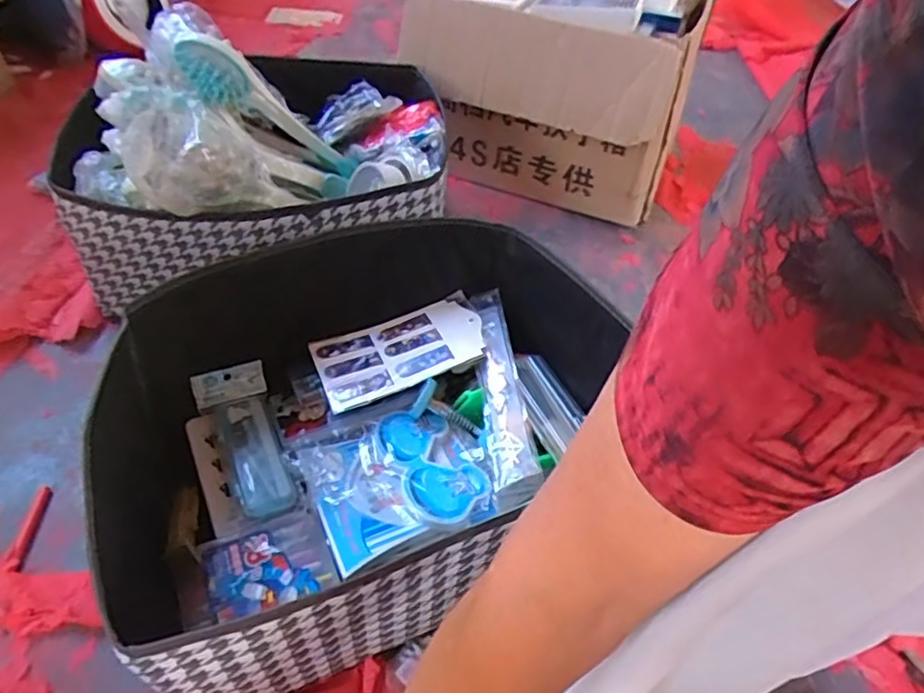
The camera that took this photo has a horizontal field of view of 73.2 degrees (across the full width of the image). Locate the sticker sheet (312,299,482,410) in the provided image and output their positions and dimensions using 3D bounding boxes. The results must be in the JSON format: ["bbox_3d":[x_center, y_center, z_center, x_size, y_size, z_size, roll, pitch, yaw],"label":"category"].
[{"bbox_3d":[-0.066,0.002,0.654,0.171,0.009,0.100,-21,45,-12],"label":"sticker sheet"}]

